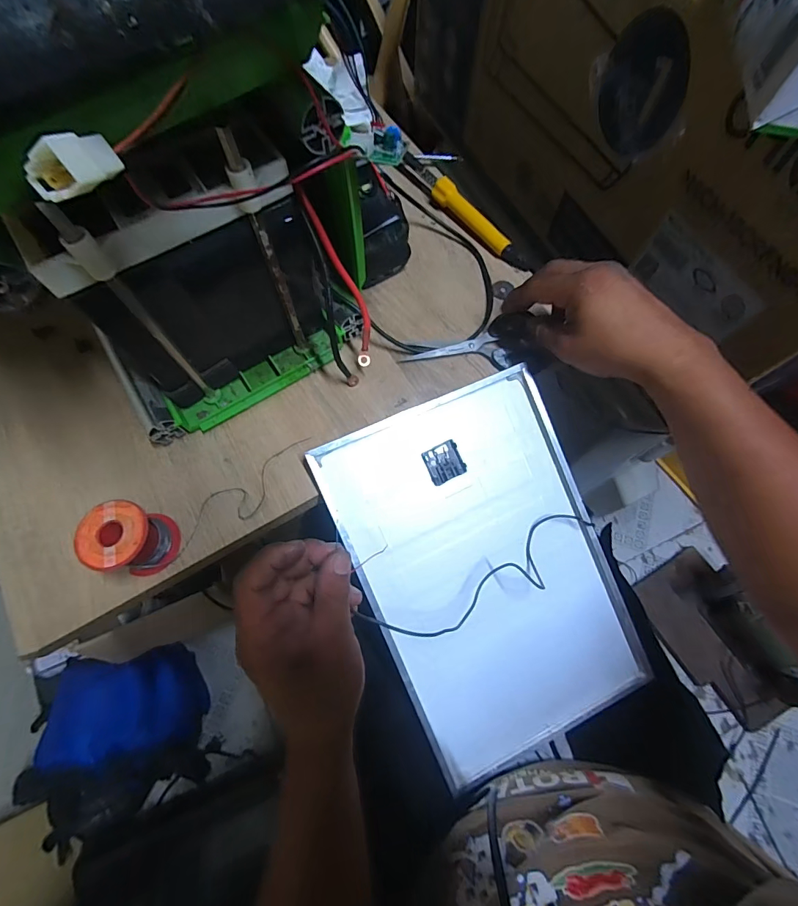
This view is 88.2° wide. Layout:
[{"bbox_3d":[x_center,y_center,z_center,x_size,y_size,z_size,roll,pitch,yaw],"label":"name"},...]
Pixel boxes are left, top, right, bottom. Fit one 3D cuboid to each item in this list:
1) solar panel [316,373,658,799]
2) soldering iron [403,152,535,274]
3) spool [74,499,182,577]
[{"bbox_3d":[0.088,0.115,0.400,0.228,0.014,0.341,-24,93,-9],"label":"solar panel"},{"bbox_3d":[0.077,-0.287,0.486,0.026,0.021,0.217,-36,73,-13],"label":"soldering iron"},{"bbox_3d":[-0.219,0.070,0.336,0.050,0.052,0.051,15,69,6],"label":"spool"}]

